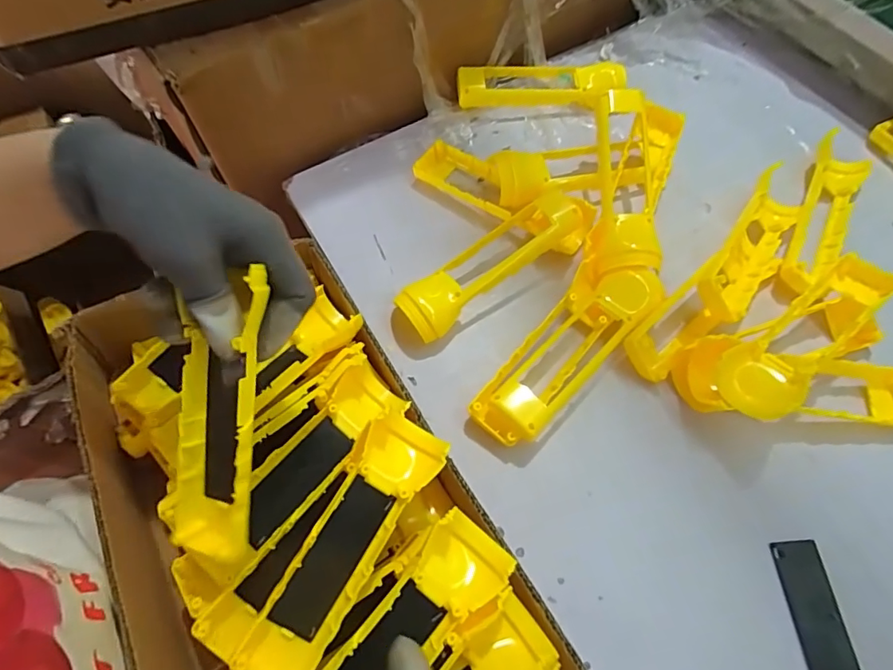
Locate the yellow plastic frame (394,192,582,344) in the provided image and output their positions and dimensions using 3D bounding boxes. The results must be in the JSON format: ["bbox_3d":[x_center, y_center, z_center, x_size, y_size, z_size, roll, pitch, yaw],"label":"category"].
[{"bbox_3d":[0.038,-0.062,0.412,0.175,0.041,0.057,-37,69,-16],"label":"yellow plastic frame"}]

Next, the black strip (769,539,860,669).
[{"bbox_3d":[0.232,0.178,0.314,0.033,0.004,0.091,-4,64,-1],"label":"black strip"}]

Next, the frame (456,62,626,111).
[{"bbox_3d":[0.093,-0.246,0.504,0.163,0.026,0.046,0,64,0],"label":"frame"}]

